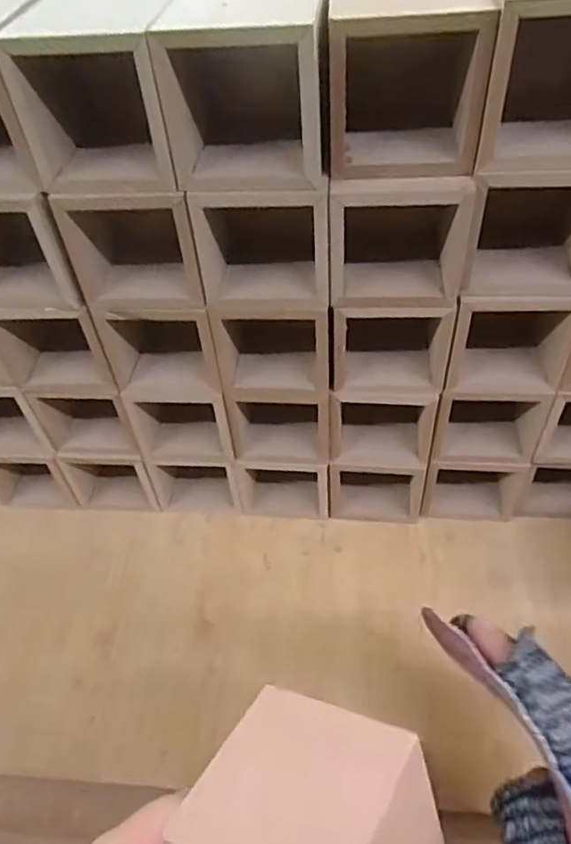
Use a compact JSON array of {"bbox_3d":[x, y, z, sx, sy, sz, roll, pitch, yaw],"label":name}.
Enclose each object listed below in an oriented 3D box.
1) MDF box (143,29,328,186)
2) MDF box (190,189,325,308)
[{"bbox_3d":[-0.014,-0.135,0.256,0.064,0.065,0.052,4,47,8],"label":"MDF box"},{"bbox_3d":[-0.009,-0.092,0.299,0.061,0.063,0.050,1,48,7],"label":"MDF box"}]

